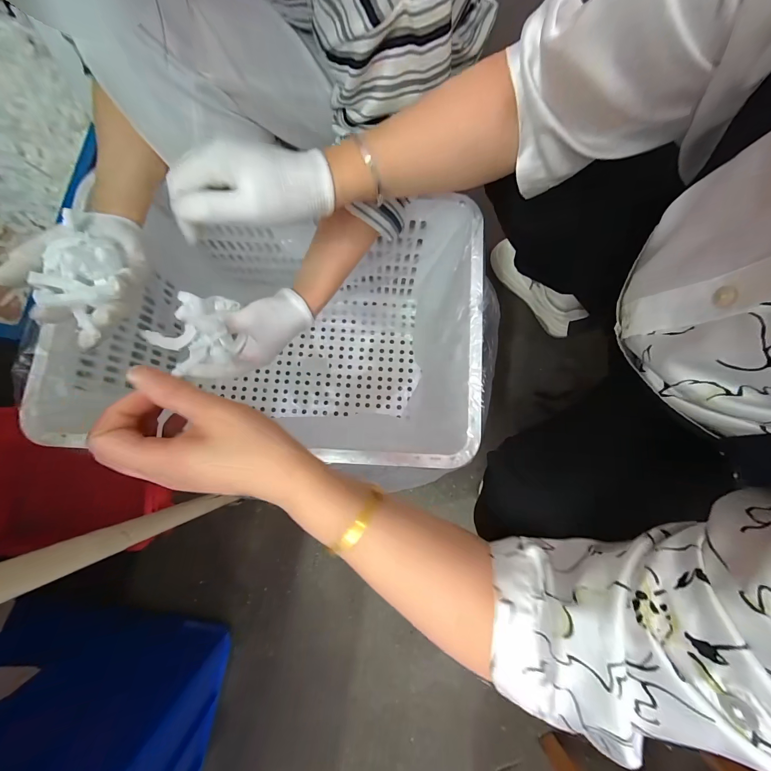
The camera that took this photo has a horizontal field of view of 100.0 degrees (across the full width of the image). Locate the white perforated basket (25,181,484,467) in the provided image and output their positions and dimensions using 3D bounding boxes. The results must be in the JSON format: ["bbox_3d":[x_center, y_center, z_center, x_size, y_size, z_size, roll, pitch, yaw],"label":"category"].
[{"bbox_3d":[-0.143,-0.067,0.553,0.528,0.316,0.352,4,80,1],"label":"white perforated basket"}]

